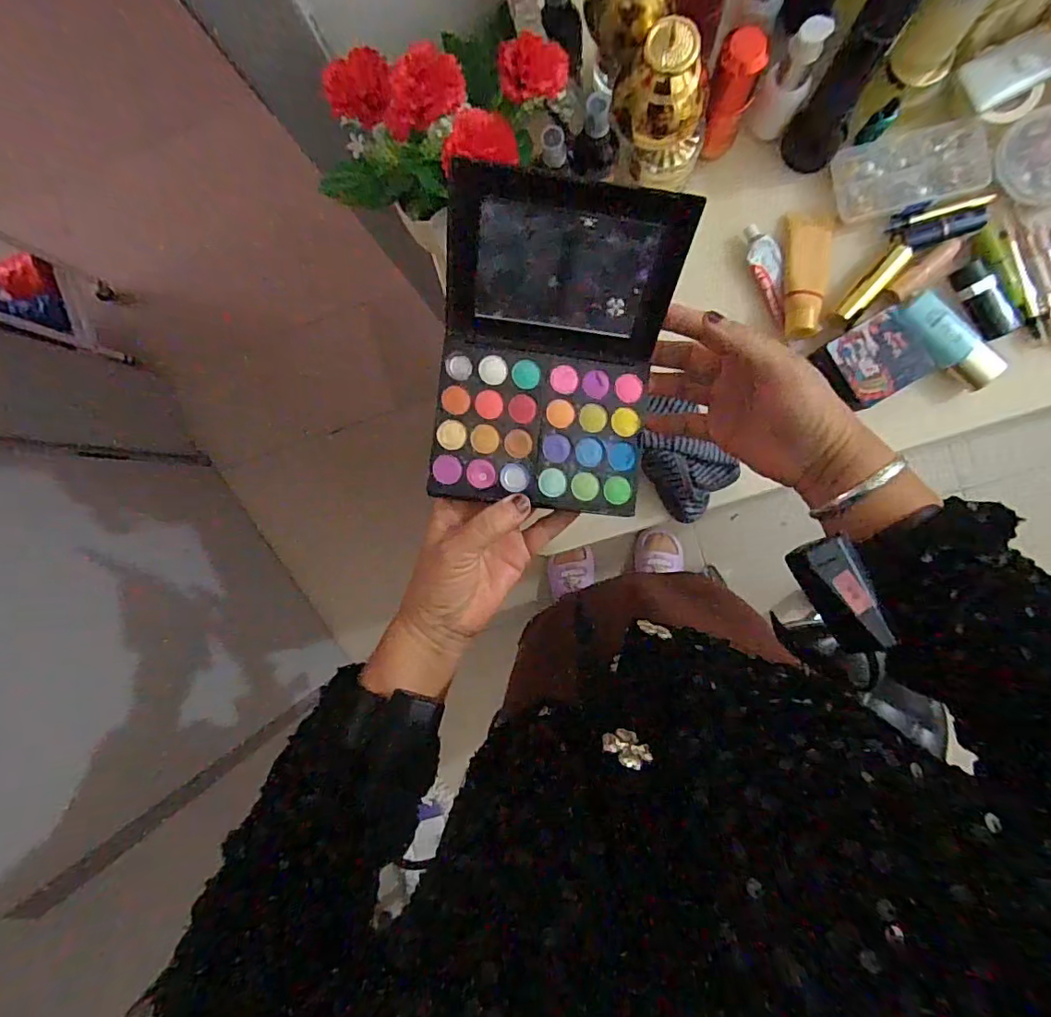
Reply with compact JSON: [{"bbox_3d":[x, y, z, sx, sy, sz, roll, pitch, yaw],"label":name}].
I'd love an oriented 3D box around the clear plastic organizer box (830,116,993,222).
[{"bbox_3d":[0.349,-0.308,0.487,0.125,0.015,0.065,-11,90,6],"label":"clear plastic organizer box"}]

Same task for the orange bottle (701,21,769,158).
[{"bbox_3d":[0.171,-0.342,0.453,0.034,0.119,0.026,17,93,5],"label":"orange bottle"}]

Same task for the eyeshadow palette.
[{"bbox_3d":[0.015,-0.099,0.341,0.140,0.062,0.191,9,92,5],"label":"eyeshadow palette"}]

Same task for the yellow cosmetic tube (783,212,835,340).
[{"bbox_3d":[0.261,-0.216,0.498,0.041,0.021,0.111,4,92,6],"label":"yellow cosmetic tube"}]

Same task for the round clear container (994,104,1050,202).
[{"bbox_3d":[0.464,-0.312,0.470,0.077,0.011,0.080,0,91,6],"label":"round clear container"}]

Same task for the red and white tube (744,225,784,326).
[{"bbox_3d":[0.231,-0.222,0.511,0.026,0.015,0.093,-12,90,6],"label":"red and white tube"}]

